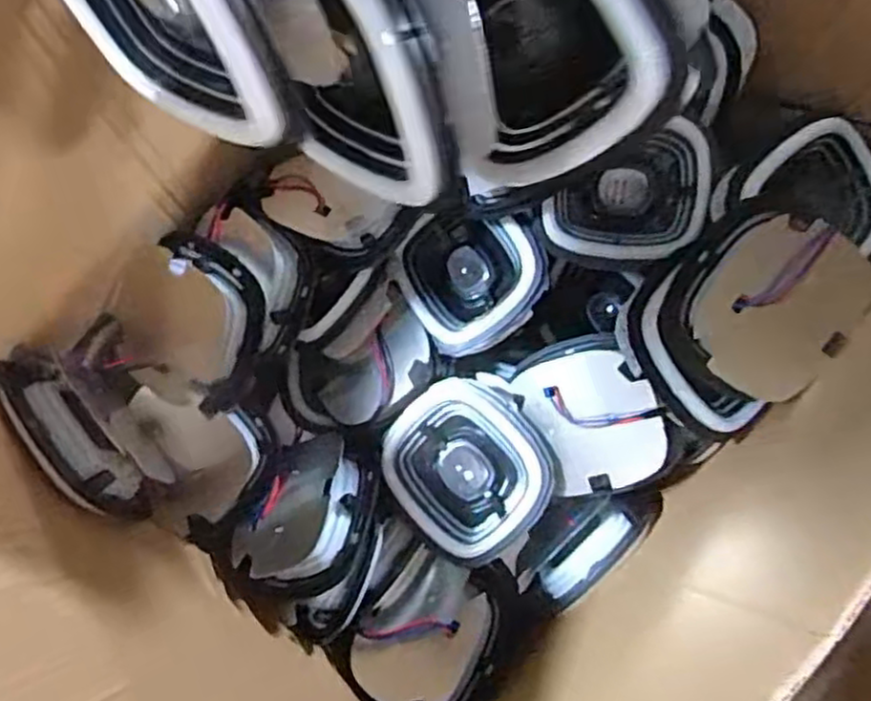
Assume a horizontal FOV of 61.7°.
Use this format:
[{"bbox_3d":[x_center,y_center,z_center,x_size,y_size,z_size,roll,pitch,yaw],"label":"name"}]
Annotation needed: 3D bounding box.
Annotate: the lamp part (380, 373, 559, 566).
[{"bbox_3d":[0.029,0.099,0.622,0.124,0.050,0.139,-38,72,14],"label":"lamp part"}]

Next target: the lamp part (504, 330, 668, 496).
[{"bbox_3d":[0.127,0.051,0.591,0.104,0.030,0.122,-24,81,27],"label":"lamp part"}]

